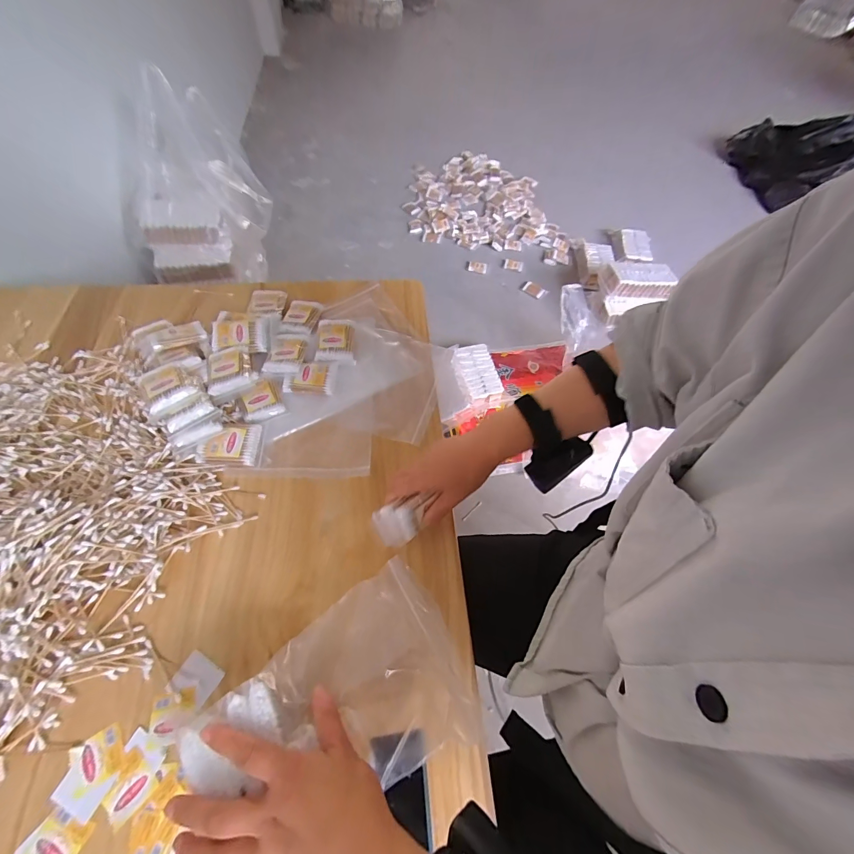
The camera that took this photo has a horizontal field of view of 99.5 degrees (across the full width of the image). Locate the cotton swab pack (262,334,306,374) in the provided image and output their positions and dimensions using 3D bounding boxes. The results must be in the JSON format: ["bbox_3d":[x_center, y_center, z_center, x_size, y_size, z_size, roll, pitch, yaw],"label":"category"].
[{"bbox_3d":[-0.212,-0.114,0.555,0.055,0.018,0.081,7,60,2],"label":"cotton swab pack"}]

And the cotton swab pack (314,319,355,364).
[{"bbox_3d":[-0.144,-0.136,0.575,0.058,0.013,0.086,-2,60,-4],"label":"cotton swab pack"}]

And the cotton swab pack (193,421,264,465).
[{"bbox_3d":[-0.259,0.021,0.479,0.071,0.023,0.057,3,60,0],"label":"cotton swab pack"}]

